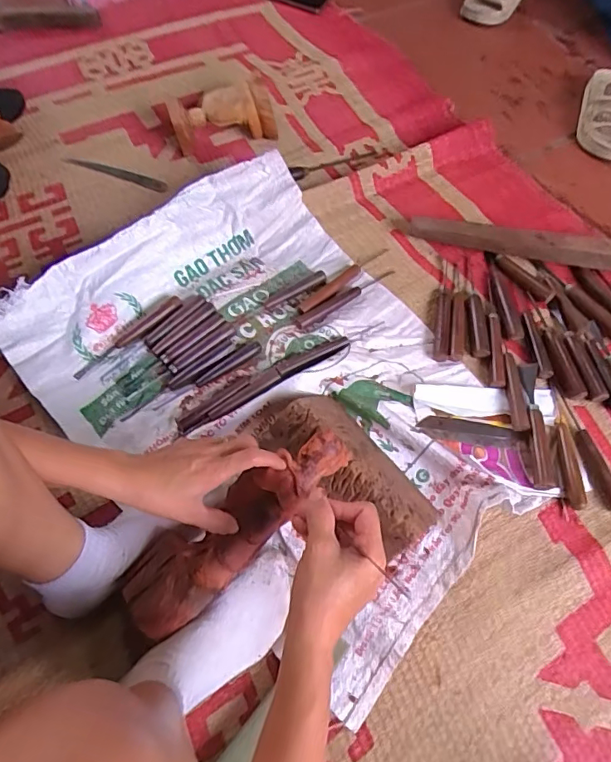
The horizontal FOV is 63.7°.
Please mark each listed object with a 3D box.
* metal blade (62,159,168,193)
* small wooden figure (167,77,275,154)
[{"bbox_3d":[-0.326,-0.360,0.847,0.188,0.009,0.022,21,66,9],"label":"metal blade"},{"bbox_3d":[-0.145,-0.464,0.861,0.182,0.087,0.091,-7,65,-4],"label":"small wooden figure"}]

